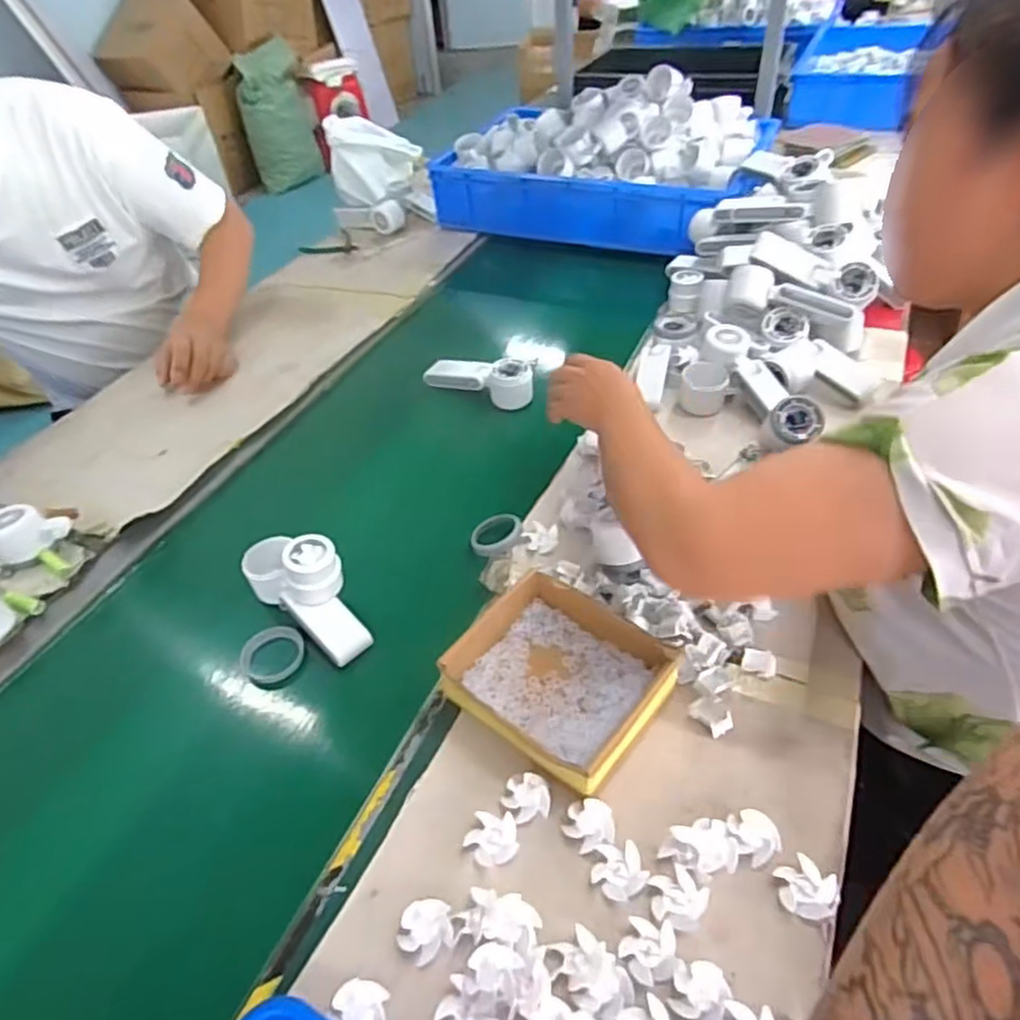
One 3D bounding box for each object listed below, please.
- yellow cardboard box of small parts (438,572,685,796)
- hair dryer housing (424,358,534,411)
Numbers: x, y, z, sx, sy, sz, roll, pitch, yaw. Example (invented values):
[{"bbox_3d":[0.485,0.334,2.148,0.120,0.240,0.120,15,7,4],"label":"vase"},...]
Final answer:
[{"bbox_3d":[0.043,0.145,0.598,0.166,0.048,0.145,26,52,30],"label":"yellow cardboard box of small parts"},{"bbox_3d":[-0.043,-0.195,0.995,0.174,0.043,0.058,20,50,26],"label":"hair dryer housing"}]

